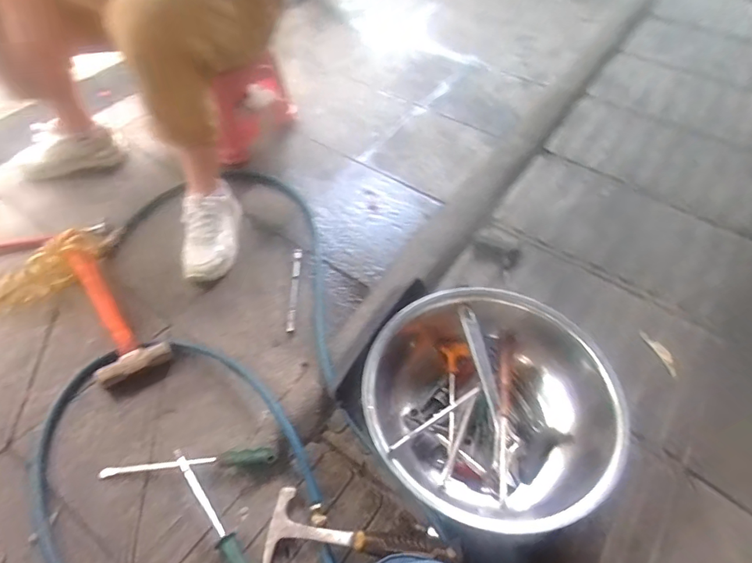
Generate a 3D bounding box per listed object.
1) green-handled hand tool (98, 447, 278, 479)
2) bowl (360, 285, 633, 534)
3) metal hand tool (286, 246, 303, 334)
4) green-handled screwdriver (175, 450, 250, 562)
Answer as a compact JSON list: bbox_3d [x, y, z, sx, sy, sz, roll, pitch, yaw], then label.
[{"bbox_3d":[-0.287,0.275,0.692,0.260,0.022,0.022,-5,54,-3],"label":"green-handled hand tool"},{"bbox_3d":[0.175,0.189,0.733,0.368,0.130,0.371,0,54,0],"label":"bowl"},{"bbox_3d":[-0.167,0.013,0.940,0.020,0.008,0.203,0,56,-2],"label":"metal hand tool"},{"bbox_3d":[-0.225,0.339,0.648,0.022,0.025,0.246,-33,60,-21],"label":"green-handled screwdriver"}]

